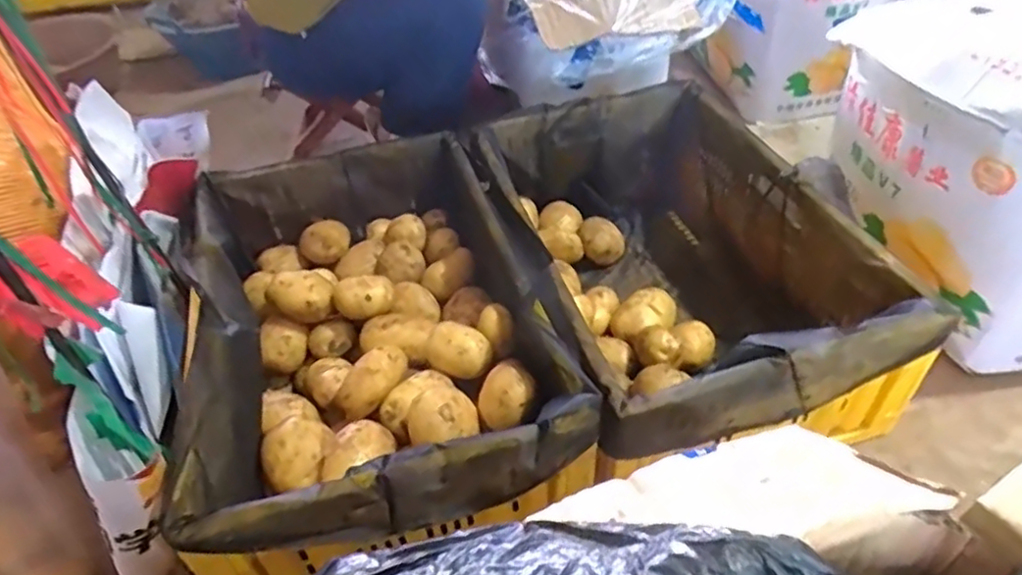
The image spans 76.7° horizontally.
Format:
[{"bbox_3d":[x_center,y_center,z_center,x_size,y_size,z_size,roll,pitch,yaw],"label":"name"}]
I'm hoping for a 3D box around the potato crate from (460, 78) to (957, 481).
[{"bbox_3d":[0.205,-0.030,0.903,0.397,0.232,0.576,-14,45,-10],"label":"potato crate"}]

